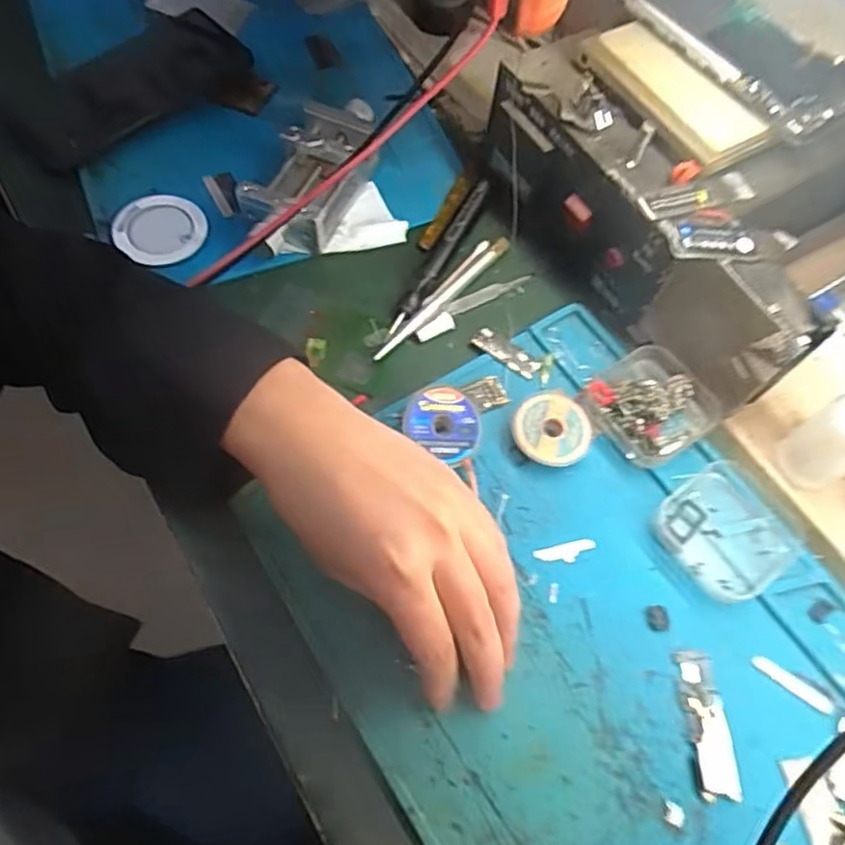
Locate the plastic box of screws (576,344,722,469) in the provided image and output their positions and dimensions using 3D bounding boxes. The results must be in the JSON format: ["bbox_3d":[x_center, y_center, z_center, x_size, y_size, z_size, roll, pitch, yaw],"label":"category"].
[{"bbox_3d":[0.133,-0.010,0.397,0.068,0.021,0.061,-29,68,-15],"label":"plastic box of screws"}]

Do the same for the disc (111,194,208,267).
[{"bbox_3d":[-0.170,-0.125,0.441,0.056,0.010,0.052,1,63,-3],"label":"disc"}]

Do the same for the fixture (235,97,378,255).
[{"bbox_3d":[-0.070,-0.165,0.451,0.060,0.040,0.129,25,64,9],"label":"fixture"}]

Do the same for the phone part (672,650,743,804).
[{"bbox_3d":[0.137,0.144,0.327,0.020,0.004,0.065,-1,63,-2],"label":"phone part"}]

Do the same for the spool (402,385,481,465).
[{"bbox_3d":[0.012,-0.001,0.382,0.043,0.008,0.037,34,79,-8],"label":"spool"}]

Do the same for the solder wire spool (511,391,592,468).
[{"bbox_3d":[0.074,0.004,0.389,0.043,0.011,0.043,1,63,-1],"label":"solder wire spool"}]

